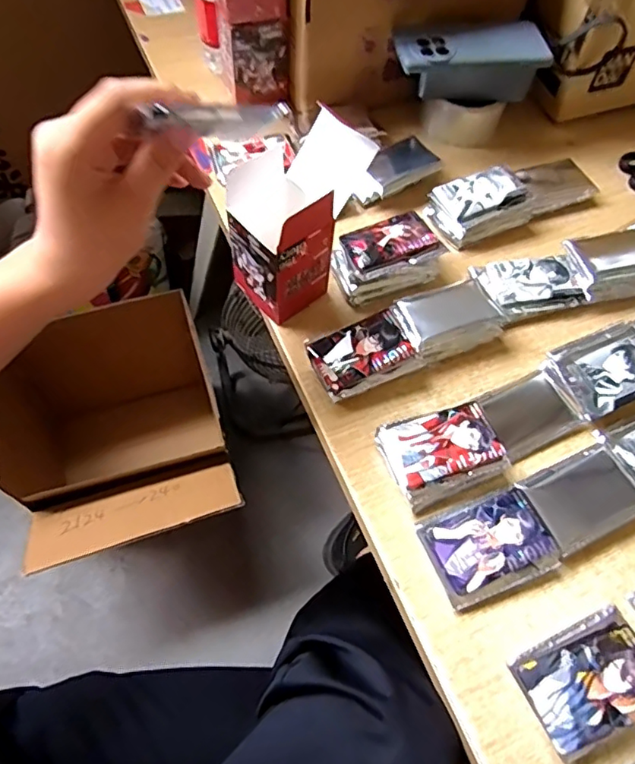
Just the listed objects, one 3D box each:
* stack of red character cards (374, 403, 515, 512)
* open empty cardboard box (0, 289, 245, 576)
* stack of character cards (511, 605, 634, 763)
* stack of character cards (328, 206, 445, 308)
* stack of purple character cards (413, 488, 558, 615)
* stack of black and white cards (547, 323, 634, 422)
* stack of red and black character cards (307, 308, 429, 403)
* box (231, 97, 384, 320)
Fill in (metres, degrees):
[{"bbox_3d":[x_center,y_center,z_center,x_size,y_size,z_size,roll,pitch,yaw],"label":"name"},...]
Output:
[{"bbox_3d":[0.100,0.056,0.439,0.086,0.032,0.068,-17,63,-13],"label":"stack of red character cards"},{"bbox_3d":[-0.338,0.120,0.986,0.313,0.363,0.372,-15,62,-12],"label":"open empty cardboard box"},{"bbox_3d":[0.182,0.201,0.365,0.087,0.032,0.062,-21,64,-15],"label":"stack of character cards"},{"bbox_3d":[0.067,-0.121,0.530,0.099,0.039,0.073,-18,63,-14],"label":"stack of character cards"},{"bbox_3d":[0.129,0.124,0.410,0.089,0.020,0.066,-18,63,-14],"label":"stack of purple character cards"},{"bbox_3d":[0.255,-0.009,0.483,0.085,0.029,0.070,-20,64,-15],"label":"stack of black and white cards"},{"bbox_3d":[0.042,-0.023,0.483,0.088,0.030,0.059,-19,63,-14],"label":"stack of red and black character cards"},{"bbox_3d":[-0.022,-0.139,0.476,0.106,0.141,0.077,-40,70,-23],"label":"box"}]

